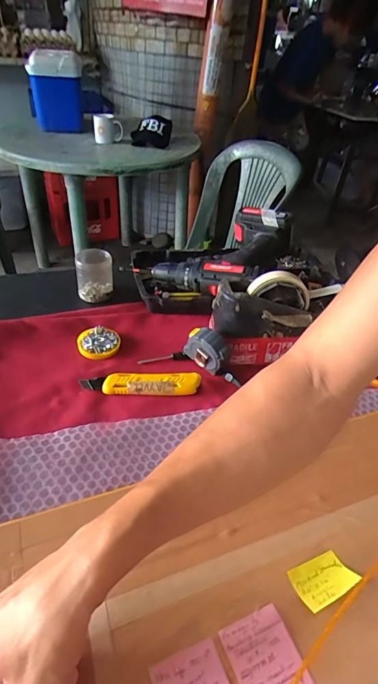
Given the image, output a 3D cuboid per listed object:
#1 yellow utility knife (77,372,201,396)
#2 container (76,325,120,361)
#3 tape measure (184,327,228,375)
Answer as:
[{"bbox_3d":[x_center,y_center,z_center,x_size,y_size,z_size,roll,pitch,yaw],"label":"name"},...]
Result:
[{"bbox_3d":[-0.063,0.054,0.514,0.154,0.011,0.032,1,38,-6],"label":"yellow utility knife"},{"bbox_3d":[-0.133,-0.001,0.570,0.060,0.013,0.060,3,37,-3],"label":"container"},{"bbox_3d":[0.023,0.013,0.540,0.027,0.059,0.064,-24,46,-33],"label":"tape measure"}]

